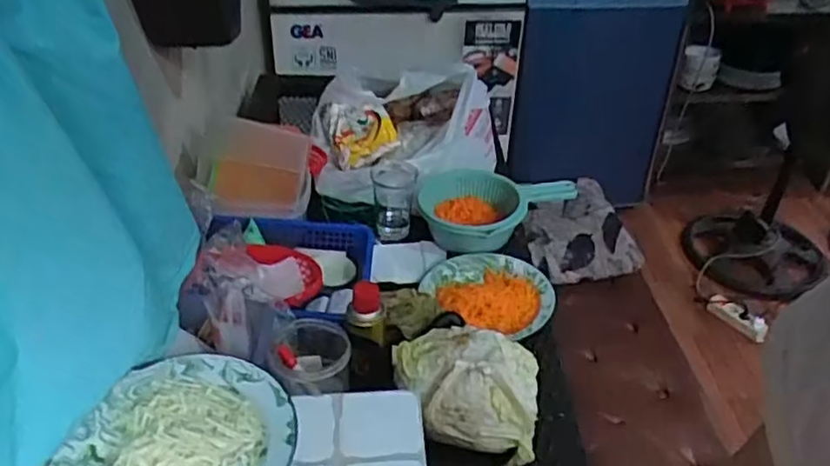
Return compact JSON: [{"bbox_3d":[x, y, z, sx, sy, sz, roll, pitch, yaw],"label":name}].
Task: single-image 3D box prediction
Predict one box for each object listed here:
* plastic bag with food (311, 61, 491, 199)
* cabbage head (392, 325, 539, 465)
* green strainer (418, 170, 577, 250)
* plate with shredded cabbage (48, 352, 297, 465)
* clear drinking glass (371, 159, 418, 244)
[{"bbox_3d":[-0.013,-0.203,1.272,0.345,0.170,0.244,-3,36,-7],"label":"plastic bag with food"},{"bbox_3d":[0.061,0.185,0.838,0.179,0.102,0.122,8,36,9],"label":"cabbage head"},{"bbox_3d":[0.146,-0.040,1.164,0.267,0.081,0.157,1,36,-1],"label":"green strainer"},{"bbox_3d":[-0.214,0.200,0.623,0.198,0.034,0.202,1,36,-1],"label":"plate with shredded cabbage"},{"bbox_3d":[-0.037,-0.056,1.191,0.073,0.121,0.071,0,36,-2],"label":"clear drinking glass"}]

